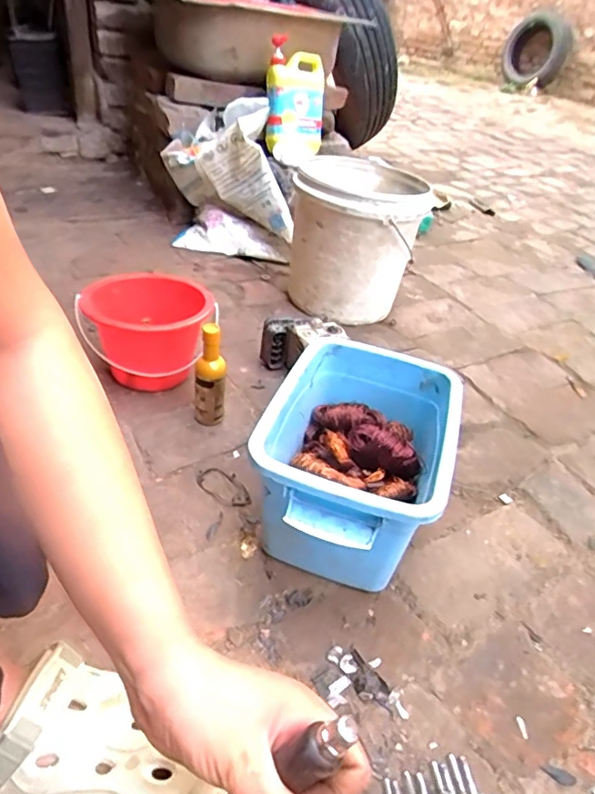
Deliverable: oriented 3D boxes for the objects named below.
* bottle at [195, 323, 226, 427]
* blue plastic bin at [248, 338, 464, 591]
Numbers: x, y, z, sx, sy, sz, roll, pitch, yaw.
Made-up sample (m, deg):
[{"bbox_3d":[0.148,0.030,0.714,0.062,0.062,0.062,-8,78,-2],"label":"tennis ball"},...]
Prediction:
[{"bbox_3d":[-0.121,-0.027,0.734,0.044,0.157,0.035,0,38,-10],"label":"bottle"},{"bbox_3d":[0.064,0.081,0.625,0.195,0.163,0.288,15,38,10],"label":"blue plastic bin"}]

